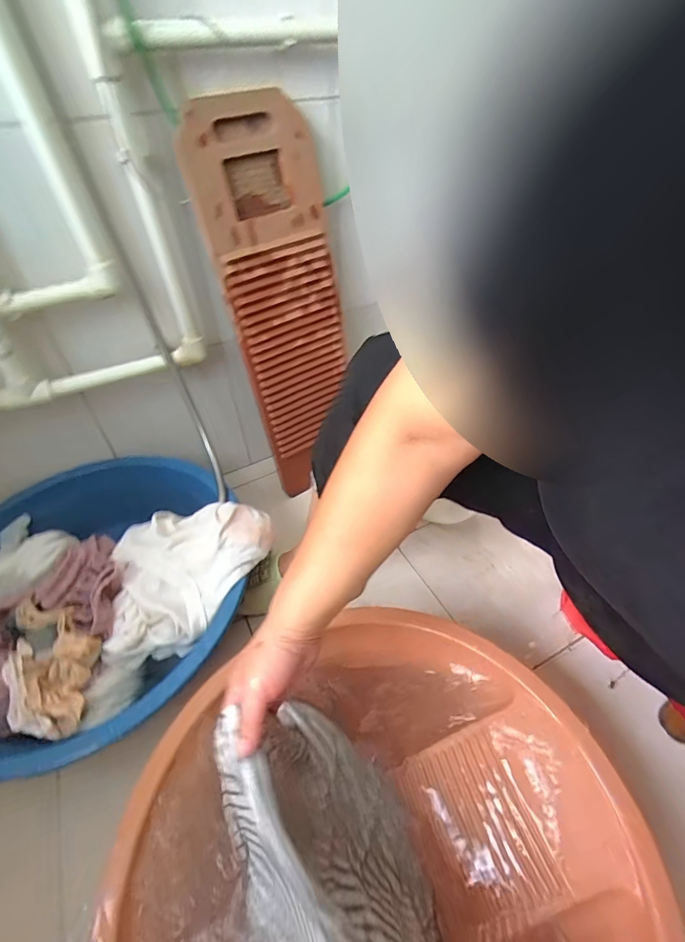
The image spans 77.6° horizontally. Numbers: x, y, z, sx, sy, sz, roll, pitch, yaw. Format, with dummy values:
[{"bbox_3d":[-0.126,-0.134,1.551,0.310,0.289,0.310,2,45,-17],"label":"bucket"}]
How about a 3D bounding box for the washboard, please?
[{"bbox_3d":[-0.085,-0.240,0.743,0.211,0.639,0.038,-28,39,-20],"label":"washboard"}]

